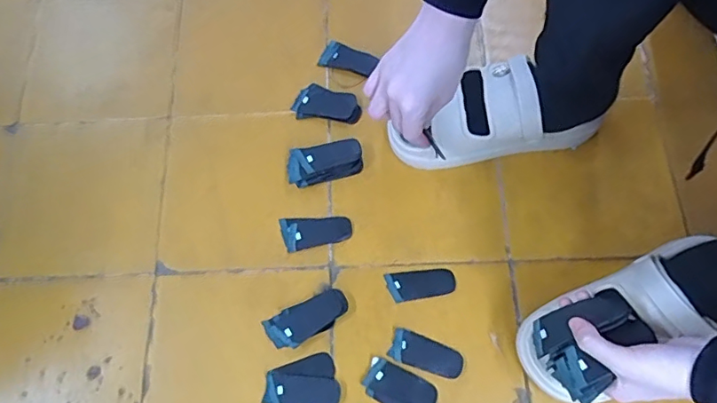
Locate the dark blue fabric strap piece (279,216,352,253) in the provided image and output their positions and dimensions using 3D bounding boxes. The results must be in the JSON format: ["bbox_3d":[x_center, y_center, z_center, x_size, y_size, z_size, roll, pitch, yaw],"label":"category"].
[{"bbox_3d":[-0.049,0.033,0.609,0.079,0.007,0.040,-12,70,-2],"label":"dark blue fabric strap piece"}]

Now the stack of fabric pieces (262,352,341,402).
[{"bbox_3d":[-0.060,0.194,0.550,0.076,0.009,0.053,-16,70,-4],"label":"stack of fabric pieces"}]

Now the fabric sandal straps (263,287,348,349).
[{"bbox_3d":[-0.056,0.127,0.569,0.091,0.015,0.039,-27,71,-7],"label":"fabric sandal straps"}]

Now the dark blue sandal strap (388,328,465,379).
[{"bbox_3d":[0.072,0.163,0.555,0.077,0.004,0.033,20,72,9],"label":"dark blue sandal strap"}]

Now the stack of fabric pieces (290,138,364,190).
[{"bbox_3d":[-0.040,-0.046,0.624,0.088,0.026,0.043,-13,70,-3],"label":"stack of fabric pieces"}]

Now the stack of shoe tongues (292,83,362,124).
[{"bbox_3d":[-0.039,-0.124,0.659,0.084,0.010,0.045,5,70,4],"label":"stack of shoe tongues"}]

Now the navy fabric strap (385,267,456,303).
[{"bbox_3d":[0.069,0.091,0.582,0.075,0.004,0.033,-10,70,-1],"label":"navy fabric strap"}]

